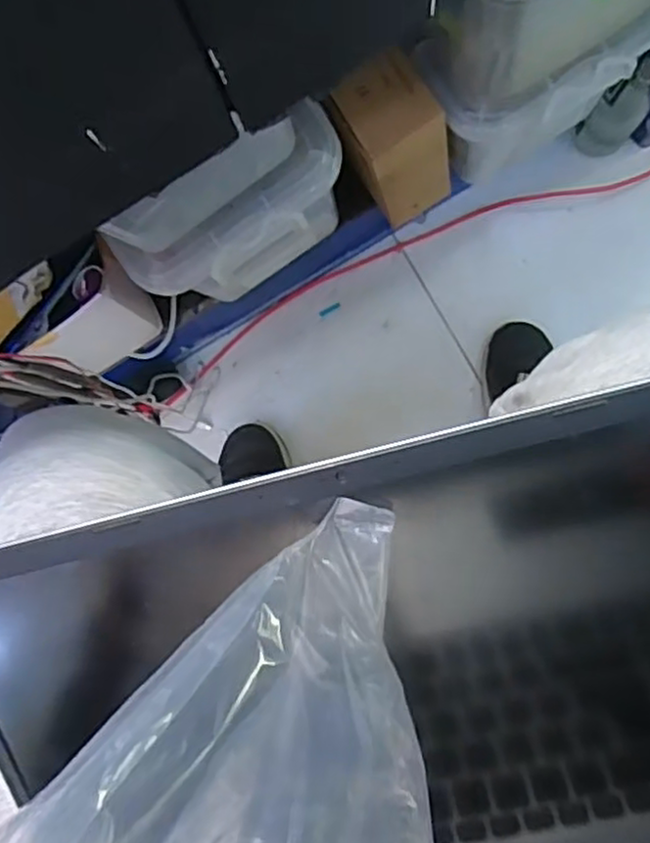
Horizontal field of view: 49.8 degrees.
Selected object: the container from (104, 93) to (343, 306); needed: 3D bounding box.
[{"bbox_3d":[-0.084,-0.193,0.645,0.237,0.135,0.090,-33,82,4],"label":"container"}]

